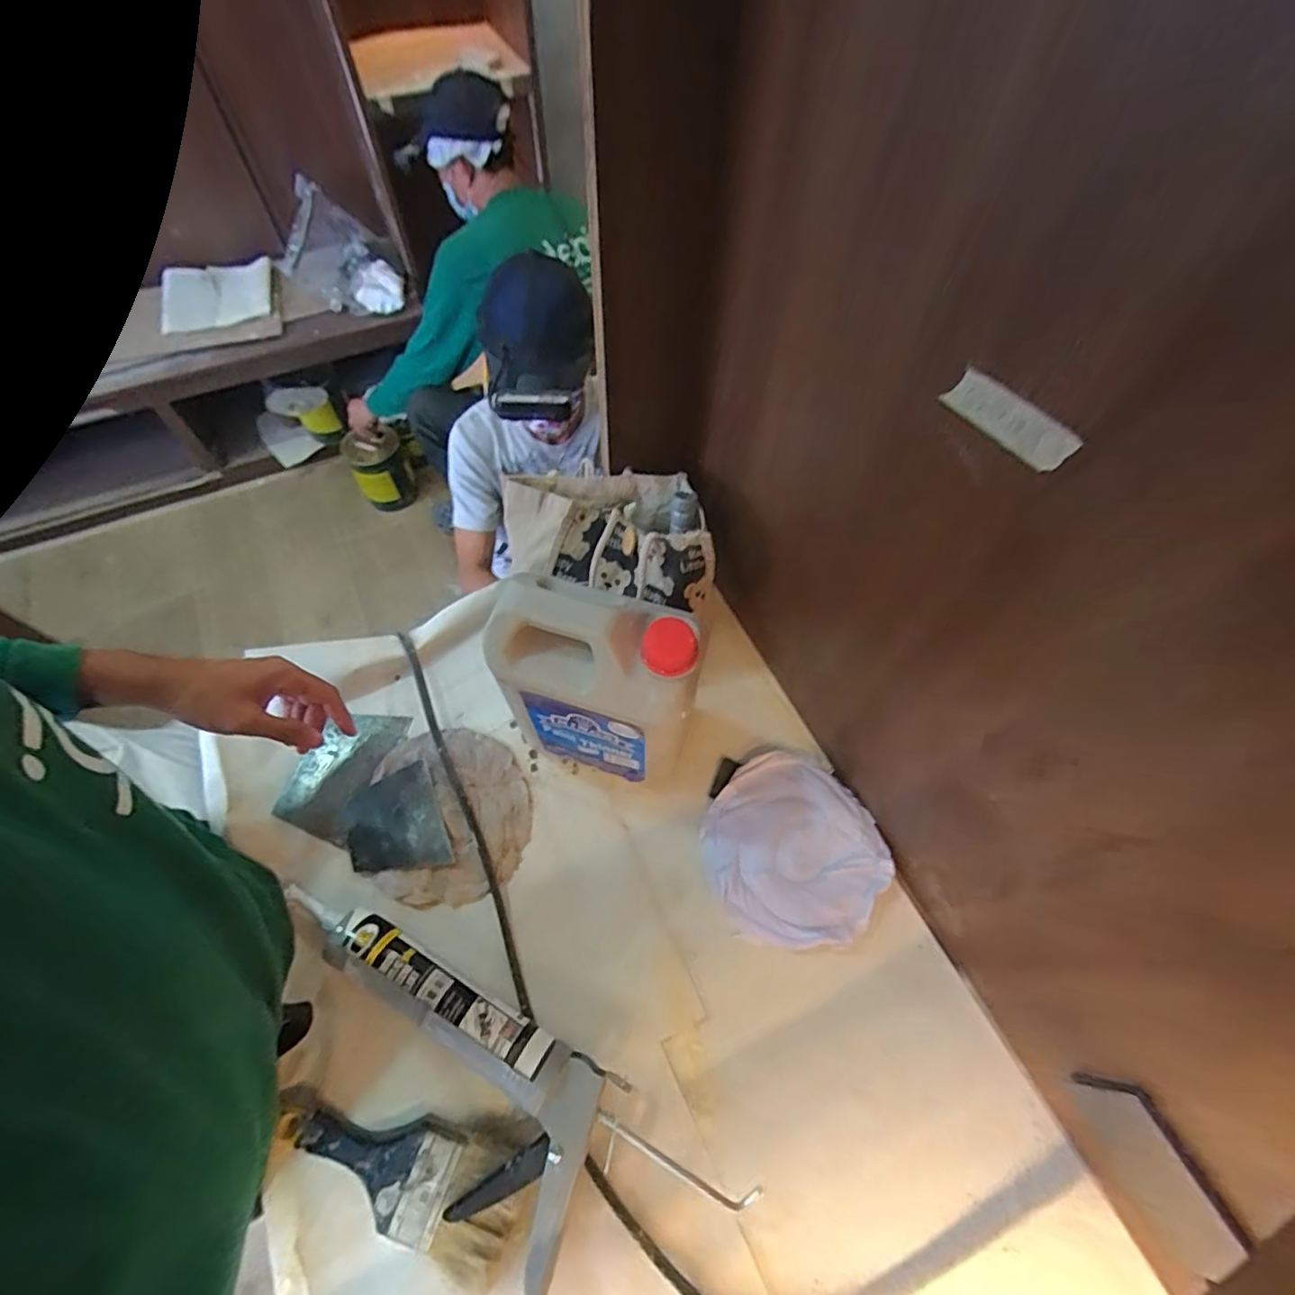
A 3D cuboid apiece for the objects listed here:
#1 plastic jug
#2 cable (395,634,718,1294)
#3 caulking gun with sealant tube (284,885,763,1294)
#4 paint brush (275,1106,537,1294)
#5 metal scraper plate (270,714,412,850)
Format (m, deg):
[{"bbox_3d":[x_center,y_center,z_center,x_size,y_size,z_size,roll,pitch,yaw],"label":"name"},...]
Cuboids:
[{"bbox_3d":[-0.046,0.040,0.558,0.176,0.231,0.099,21,65,10],"label":"plastic jug"},{"bbox_3d":[-0.074,0.305,0.544,0.167,0.035,0.804,-45,69,-5],"label":"cable"},{"bbox_3d":[-0.150,0.363,0.494,0.466,0.050,0.142,29,66,13],"label":"caulking gun with sealant tube"},{"bbox_3d":[-0.197,0.420,0.478,0.211,0.024,0.080,17,64,8],"label":"paint brush"},{"bbox_3d":[-0.328,0.129,0.642,0.086,0.015,0.140,19,66,6],"label":"metal scraper plate"}]

